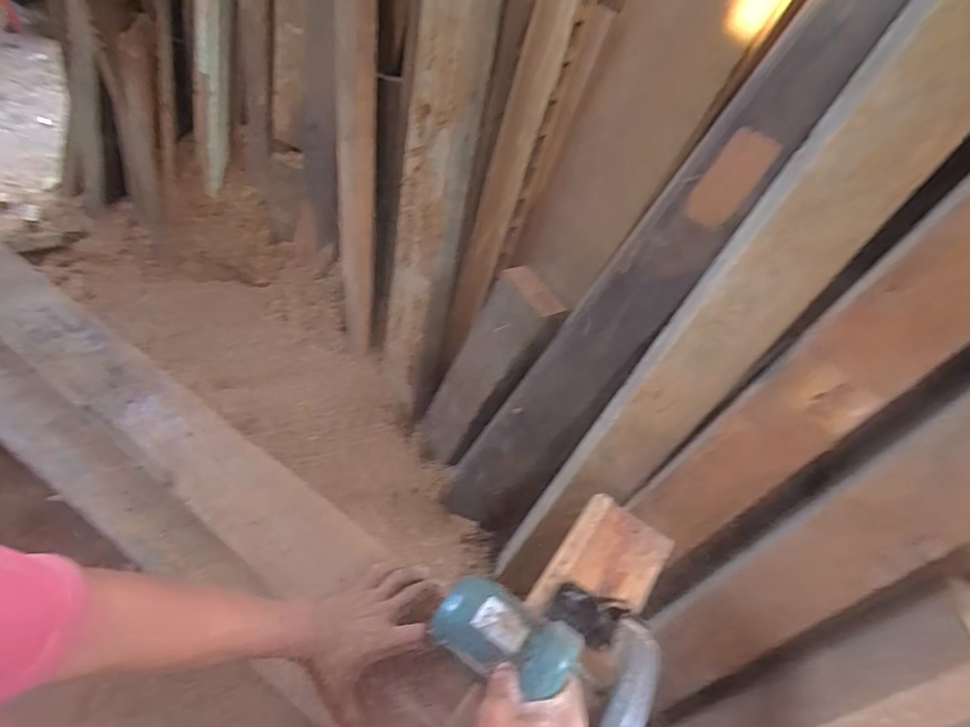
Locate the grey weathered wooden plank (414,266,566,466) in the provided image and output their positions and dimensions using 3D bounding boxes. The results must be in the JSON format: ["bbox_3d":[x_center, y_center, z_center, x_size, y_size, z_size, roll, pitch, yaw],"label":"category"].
[{"bbox_3d":[-0.015,0.033,1.148,0.067,0.552,0.131,-20,63,-41],"label":"grey weathered wooden plank"}]

